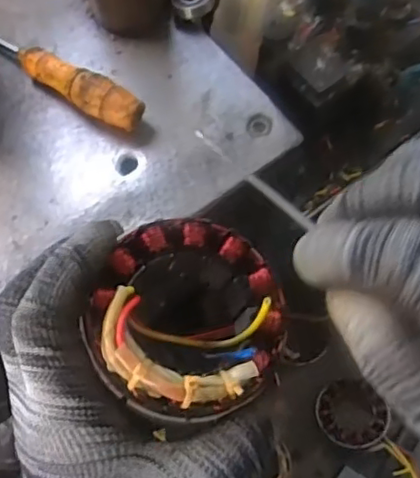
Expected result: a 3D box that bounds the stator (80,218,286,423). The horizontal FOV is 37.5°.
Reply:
[{"bbox_3d":[-0.011,0.035,0.264,0.080,0.037,0.083,11,55,-15],"label":"stator"}]

